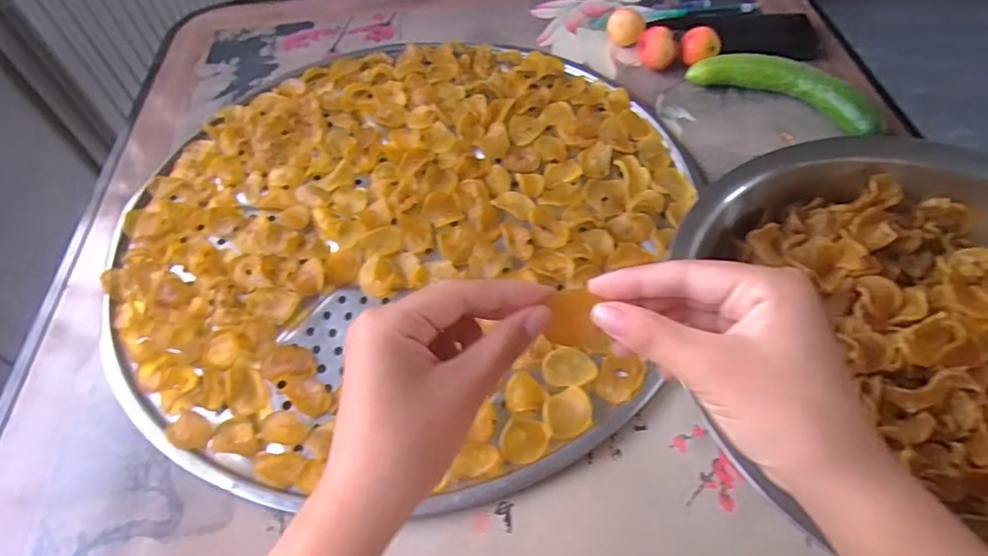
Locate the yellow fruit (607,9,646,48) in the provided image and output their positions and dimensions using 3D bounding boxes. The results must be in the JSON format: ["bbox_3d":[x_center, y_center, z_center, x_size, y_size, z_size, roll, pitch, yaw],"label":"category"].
[{"bbox_3d":[0.147,-0.277,0.634,0.039,0.039,0.032,7,57,8],"label":"yellow fruit"}]

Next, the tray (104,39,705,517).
[{"bbox_3d":[-0.081,-0.057,0.503,0.469,0.014,0.486,-1,56,2],"label":"tray"}]

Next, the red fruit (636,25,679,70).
[{"bbox_3d":[0.174,-0.242,0.601,0.039,0.045,0.033,4,57,6],"label":"red fruit"}]

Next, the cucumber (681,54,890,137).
[{"bbox_3d":[0.286,-0.183,0.556,0.181,0.042,0.048,35,64,23],"label":"cucumber"}]

